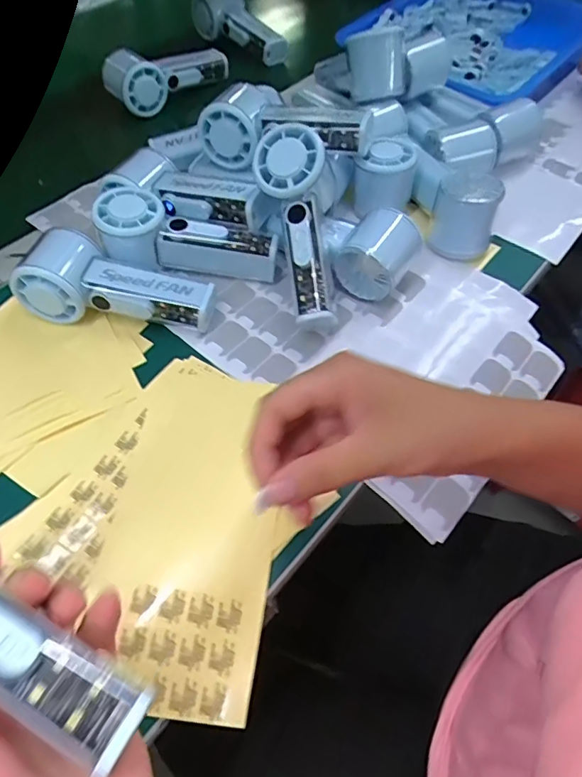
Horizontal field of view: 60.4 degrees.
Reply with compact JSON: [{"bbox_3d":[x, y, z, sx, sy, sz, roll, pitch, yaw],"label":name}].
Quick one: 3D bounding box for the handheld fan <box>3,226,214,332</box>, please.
[{"bbox_3d":[-0.139,-0.089,0.405,0.150,0.060,0.060,3,55,3],"label":"handheld fan"}]

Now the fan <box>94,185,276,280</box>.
[{"bbox_3d":[-0.088,-0.131,0.430,0.151,0.043,0.059,15,57,-6],"label":"fan"}]

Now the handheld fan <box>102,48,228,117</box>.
[{"bbox_3d":[-0.156,-0.397,0.620,0.150,0.052,0.064,-40,65,-23],"label":"handheld fan"}]

